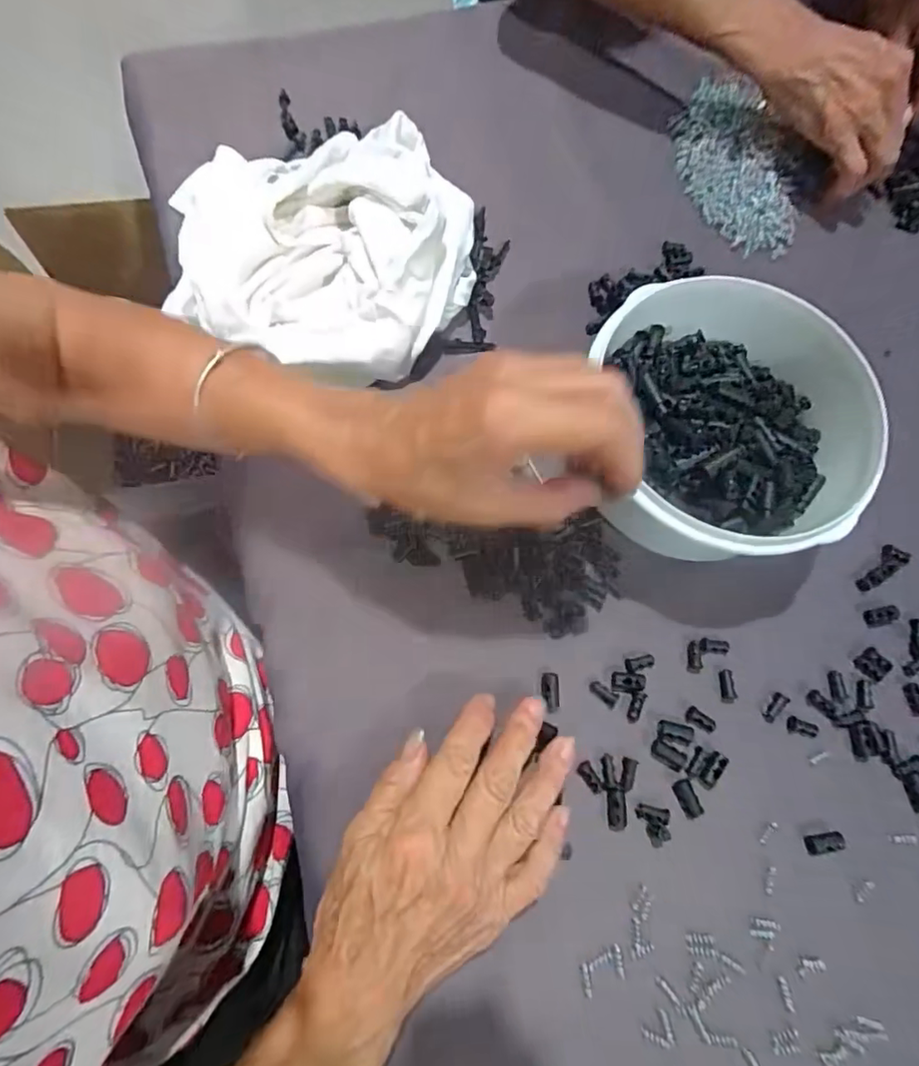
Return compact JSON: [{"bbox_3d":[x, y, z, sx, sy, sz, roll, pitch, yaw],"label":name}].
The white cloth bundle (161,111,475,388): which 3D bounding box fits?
[{"bbox_3d":[-0.088,-0.185,0.353,0.185,0.047,0.188,0,73,-1],"label":"white cloth bundle"}]

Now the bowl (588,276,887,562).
[{"bbox_3d":[0.154,-0.060,0.327,0.142,0.074,0.159,-4,74,-3],"label":"bowl"}]

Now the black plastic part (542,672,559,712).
[{"bbox_3d":[0.052,0.091,0.312,0.009,0.004,0.022,0,73,-2],"label":"black plastic part"}]

